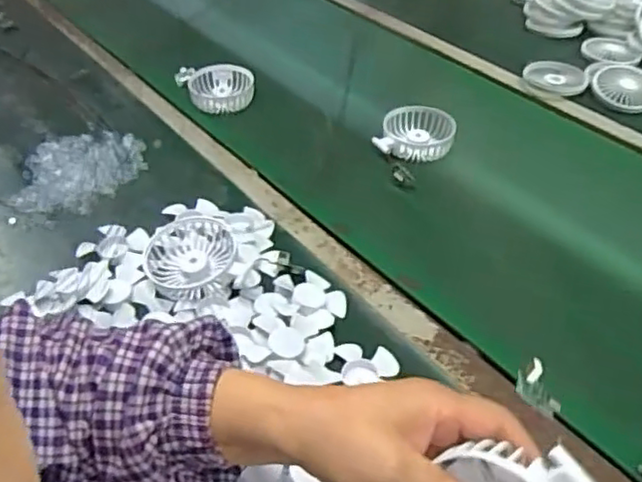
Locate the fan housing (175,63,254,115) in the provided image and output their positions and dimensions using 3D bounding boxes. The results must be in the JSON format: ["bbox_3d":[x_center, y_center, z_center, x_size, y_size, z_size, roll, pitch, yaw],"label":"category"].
[{"bbox_3d":[-0.148,-0.221,0.928,0.091,0.033,0.101,-16,43,-17],"label":"fan housing"}]

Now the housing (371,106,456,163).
[{"bbox_3d":[0.121,-0.133,0.825,0.088,0.032,0.083,12,42,13],"label":"housing"}]

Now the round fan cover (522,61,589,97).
[{"bbox_3d":[0.338,-0.233,0.947,0.087,0.021,0.081,0,41,0],"label":"round fan cover"}]

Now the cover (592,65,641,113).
[{"bbox_3d":[0.421,-0.212,0.906,0.083,0.027,0.093,15,43,16],"label":"cover"}]

